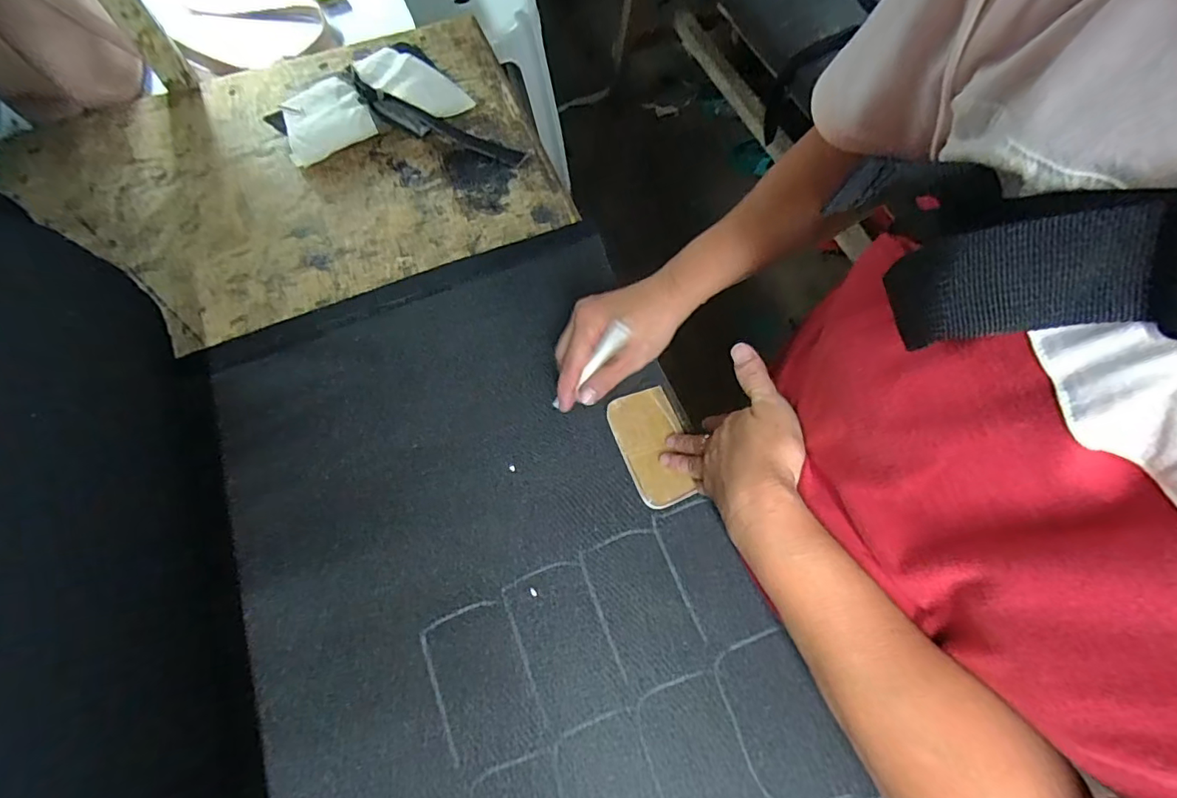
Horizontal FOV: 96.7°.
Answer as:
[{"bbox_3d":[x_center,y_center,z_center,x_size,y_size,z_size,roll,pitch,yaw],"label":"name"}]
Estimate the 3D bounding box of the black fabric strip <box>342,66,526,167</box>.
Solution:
[{"bbox_3d":[-0.175,-0.310,0.582,0.213,0.018,0.045,21,68,-6],"label":"black fabric strip"}]

